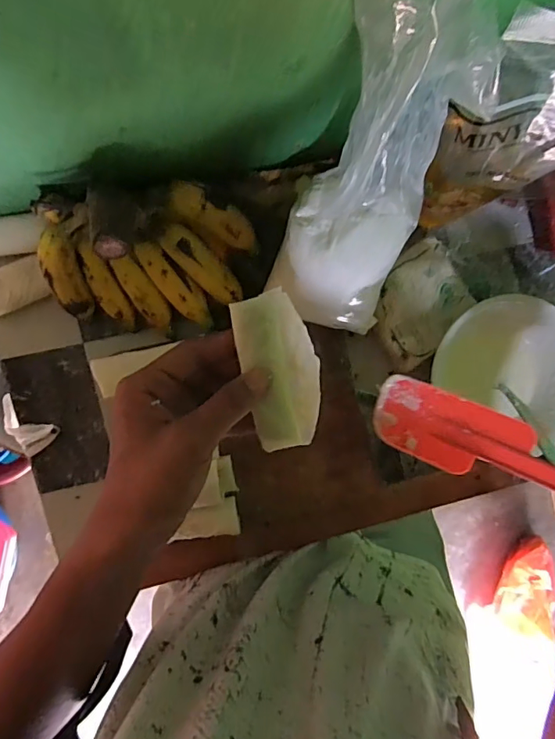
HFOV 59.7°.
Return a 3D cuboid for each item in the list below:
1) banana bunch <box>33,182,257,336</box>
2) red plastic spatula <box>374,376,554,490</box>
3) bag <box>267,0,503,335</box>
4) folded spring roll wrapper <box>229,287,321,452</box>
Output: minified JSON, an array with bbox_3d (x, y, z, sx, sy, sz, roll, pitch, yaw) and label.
[{"bbox_3d":[-0.106,-0.092,0.413,0.181,0.093,0.116,-7,96,-7],"label":"banana bunch"},{"bbox_3d":[0.128,0.047,0.303,0.136,0.014,0.048,21,93,24],"label":"red plastic spatula"},{"bbox_3d":[0.063,-0.127,0.340,0.101,0.274,0.070,4,64,-8],"label":"bag"},{"bbox_3d":[0.002,0.001,0.314,0.046,0.009,0.100,-12,97,-6],"label":"folded spring roll wrapper"}]

